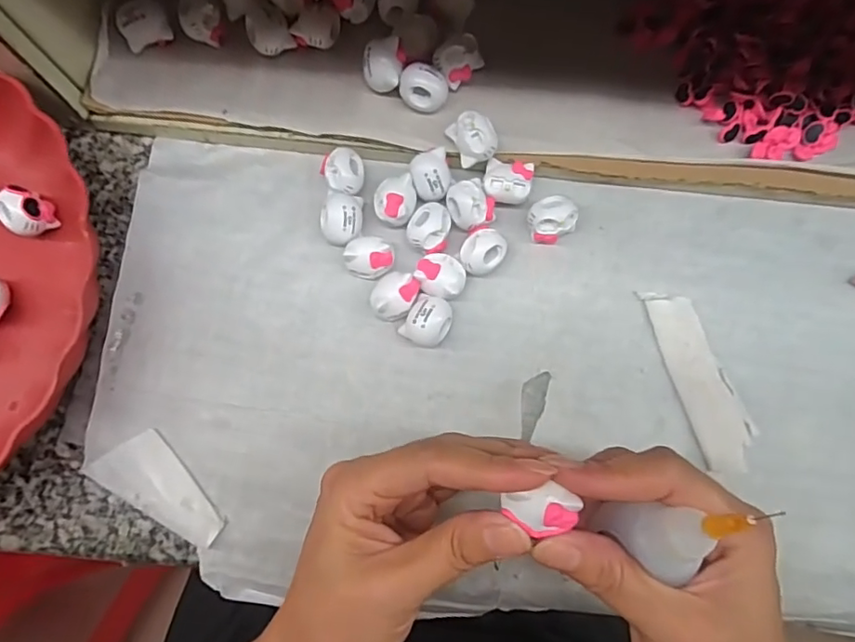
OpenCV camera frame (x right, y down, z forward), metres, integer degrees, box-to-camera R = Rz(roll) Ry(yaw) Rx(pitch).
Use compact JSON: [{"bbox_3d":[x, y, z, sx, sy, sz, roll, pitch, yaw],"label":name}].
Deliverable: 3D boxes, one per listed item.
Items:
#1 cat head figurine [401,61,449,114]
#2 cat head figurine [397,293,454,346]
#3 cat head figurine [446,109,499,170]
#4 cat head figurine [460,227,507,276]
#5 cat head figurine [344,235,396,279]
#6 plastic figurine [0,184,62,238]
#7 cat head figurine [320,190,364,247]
[{"bbox_3d":[-0.002,-0.119,0.285,0.024,0.017,0.017,14,79,2],"label":"cat head figurine"},{"bbox_3d":[0.001,0.001,0.276,0.021,0.019,0.025,31,80,5],"label":"cat head figurine"},{"bbox_3d":[0.023,-0.092,0.280,0.019,0.020,0.025,-22,80,-5],"label":"cat head figurine"},{"bbox_3d":[0.028,-0.035,0.284,0.024,0.018,0.020,-34,81,-7],"label":"cat head figurine"},{"bbox_3d":[-0.029,-0.032,0.282,0.024,0.016,0.019,8,79,1],"label":"cat head figurine"},{"bbox_3d":[-0.208,-0.055,0.287,0.022,0.021,0.021,0,79,-1],"label":"plastic figurine"},{"bbox_3d":[-0.045,-0.052,0.286,0.020,0.018,0.027,7,79,1],"label":"cat head figurine"}]

